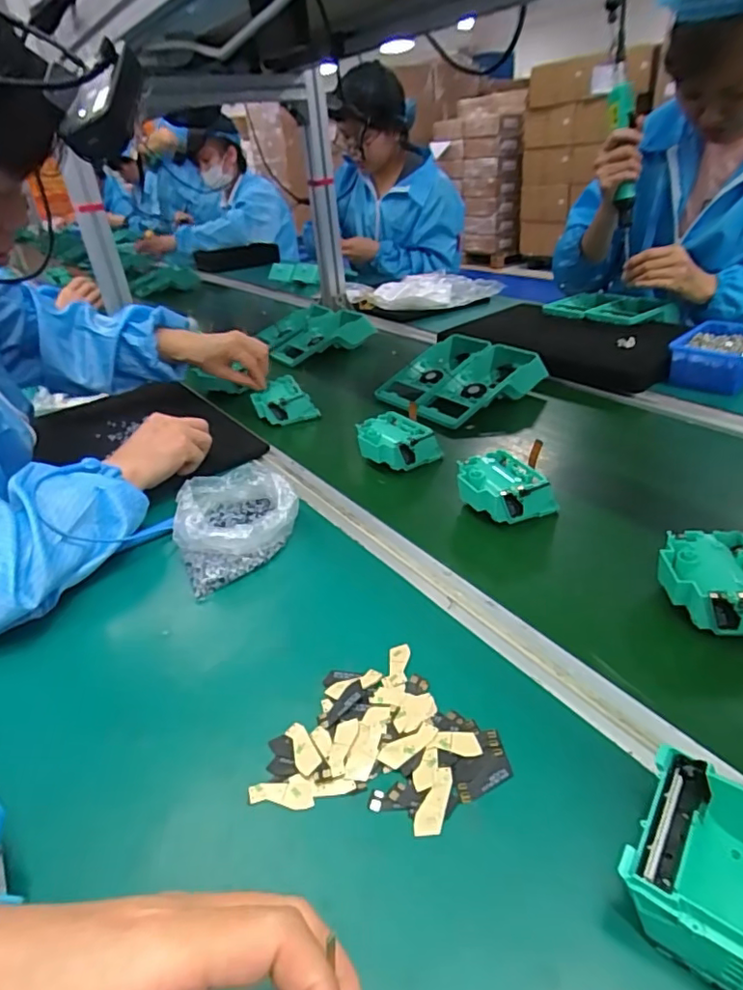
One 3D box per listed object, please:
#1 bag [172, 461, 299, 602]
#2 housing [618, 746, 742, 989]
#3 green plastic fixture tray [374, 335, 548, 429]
[{"bbox_3d":[-0.126,0.021,0.519,0.110,0.050,0.128,-21,35,-21],"label":"bag"},{"bbox_3d":[0.158,0.168,0.245,0.079,0.039,0.081,20,41,36],"label":"housing"},{"bbox_3d":[0.117,-0.165,0.797,0.180,0.061,0.176,-31,38,-28],"label":"green plastic fixture tray"}]

